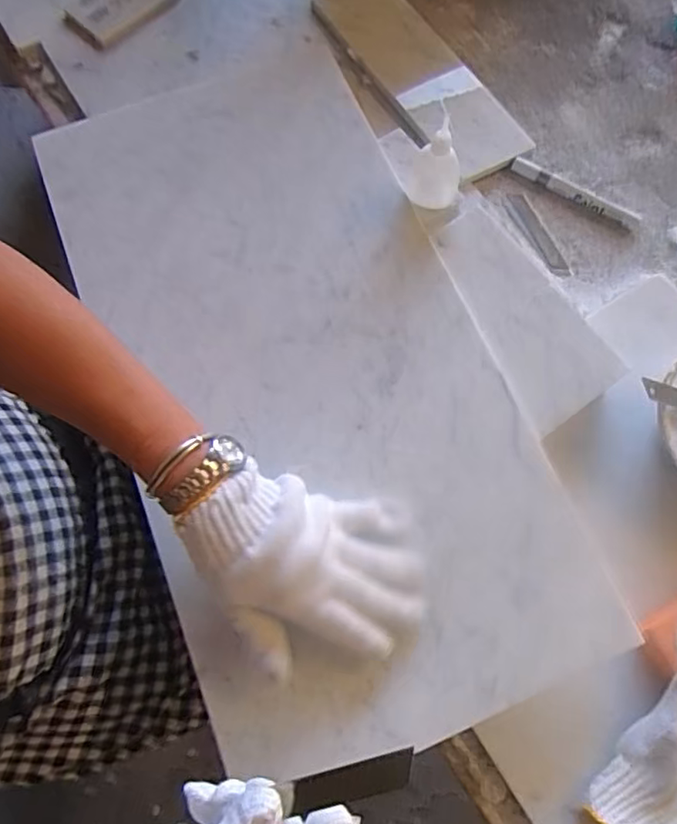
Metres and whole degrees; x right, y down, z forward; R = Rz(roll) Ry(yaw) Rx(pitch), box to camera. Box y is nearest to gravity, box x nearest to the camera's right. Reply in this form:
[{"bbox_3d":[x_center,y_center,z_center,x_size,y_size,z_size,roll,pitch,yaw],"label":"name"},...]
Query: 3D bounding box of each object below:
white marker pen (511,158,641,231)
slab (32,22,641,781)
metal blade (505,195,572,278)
[{"bbox_3d":[0.246,-0.227,0.583,0.139,0.014,0.019,29,76,7],"label":"white marker pen"},{"bbox_3d":[-0.040,-0.047,0.465,0.310,0.028,0.613,-24,75,-7],"label":"slab"},{"bbox_3d":[0.207,-0.182,0.578,0.022,0.004,0.105,-24,76,-7],"label":"metal blade"}]

